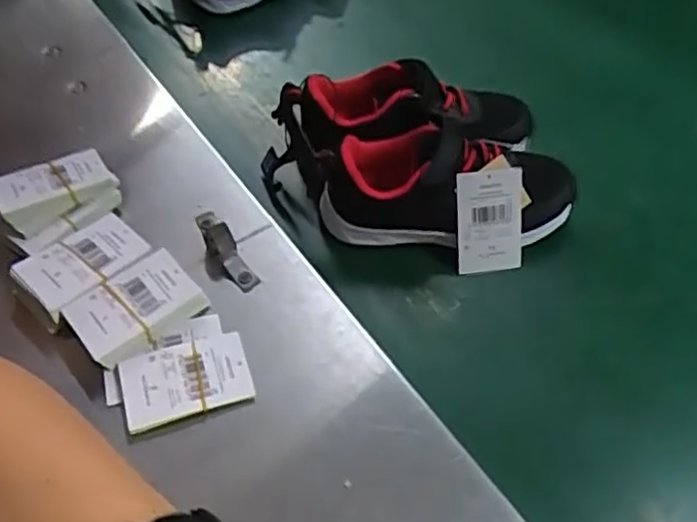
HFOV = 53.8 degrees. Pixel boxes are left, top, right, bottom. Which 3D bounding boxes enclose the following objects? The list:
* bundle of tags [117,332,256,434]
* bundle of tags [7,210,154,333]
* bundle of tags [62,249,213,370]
[{"bbox_3d":[-0.102,0.074,0.432,0.077,0.007,0.050,-13,54,-14],"label":"bundle of tags"},{"bbox_3d":[-0.182,0.005,0.476,0.082,0.018,0.052,-35,62,-27],"label":"bundle of tags"},{"bbox_3d":[-0.139,0.031,0.452,0.077,0.016,0.055,-34,62,-27],"label":"bundle of tags"}]

